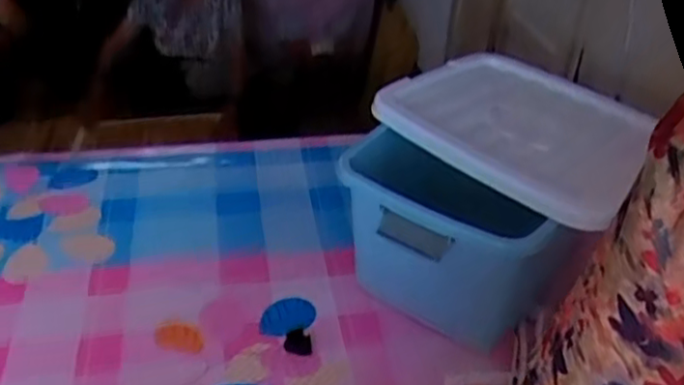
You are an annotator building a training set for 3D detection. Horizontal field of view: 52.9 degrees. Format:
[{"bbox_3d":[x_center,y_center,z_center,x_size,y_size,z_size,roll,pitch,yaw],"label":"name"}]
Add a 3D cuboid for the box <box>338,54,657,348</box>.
[{"bbox_3d":[0.203,0.010,1.009,0.340,0.260,0.398,23,39,26],"label":"box"}]

